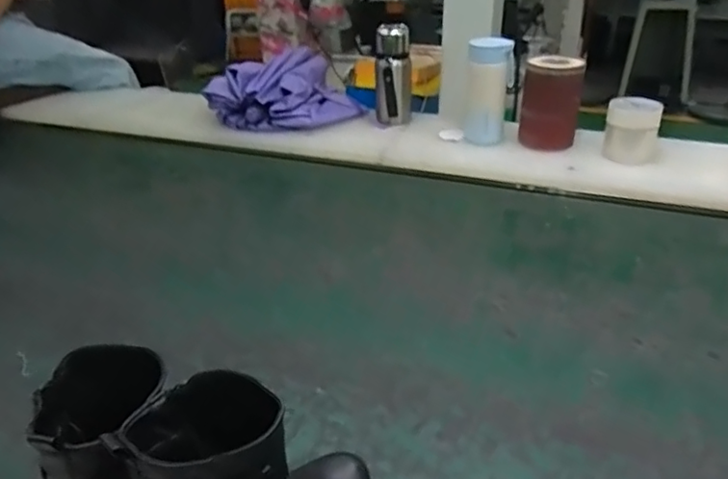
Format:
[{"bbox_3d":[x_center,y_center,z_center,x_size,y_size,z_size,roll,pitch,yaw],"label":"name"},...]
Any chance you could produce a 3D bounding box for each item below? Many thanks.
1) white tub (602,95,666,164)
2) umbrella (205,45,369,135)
[{"bbox_3d":[0.471,-0.189,1.058,0.088,0.098,0.075,12,31,24],"label":"white tub"},{"bbox_3d":[-0.155,-0.307,1.259,0.275,0.126,0.214,11,31,18],"label":"umbrella"}]

